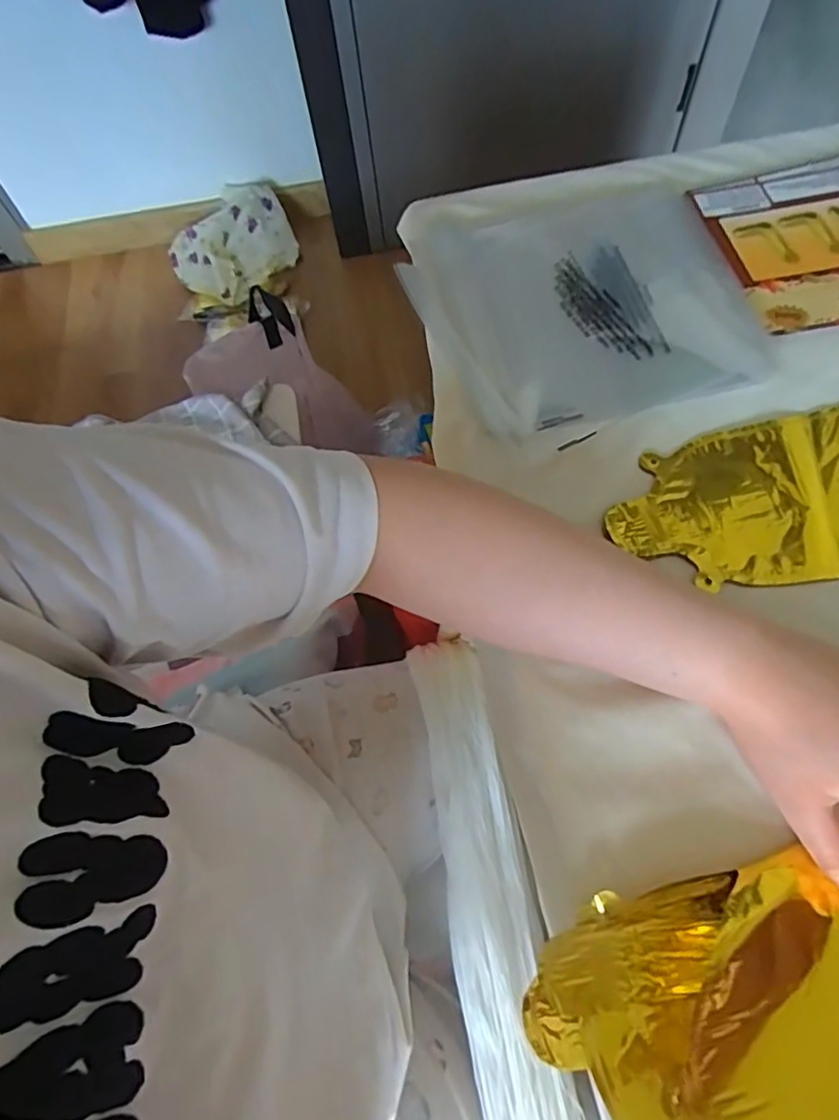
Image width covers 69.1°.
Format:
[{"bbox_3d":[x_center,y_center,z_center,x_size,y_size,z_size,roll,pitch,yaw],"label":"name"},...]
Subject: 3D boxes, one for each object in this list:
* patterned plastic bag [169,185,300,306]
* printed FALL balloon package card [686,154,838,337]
[{"bbox_3d":[-0.470,-0.800,1.539,0.278,0.127,0.301,34,72,17],"label":"patterned plastic bag"},{"bbox_3d":[0.334,-0.258,0.482,0.191,0.005,0.172,-13,65,-2],"label":"printed FALL balloon package card"}]

